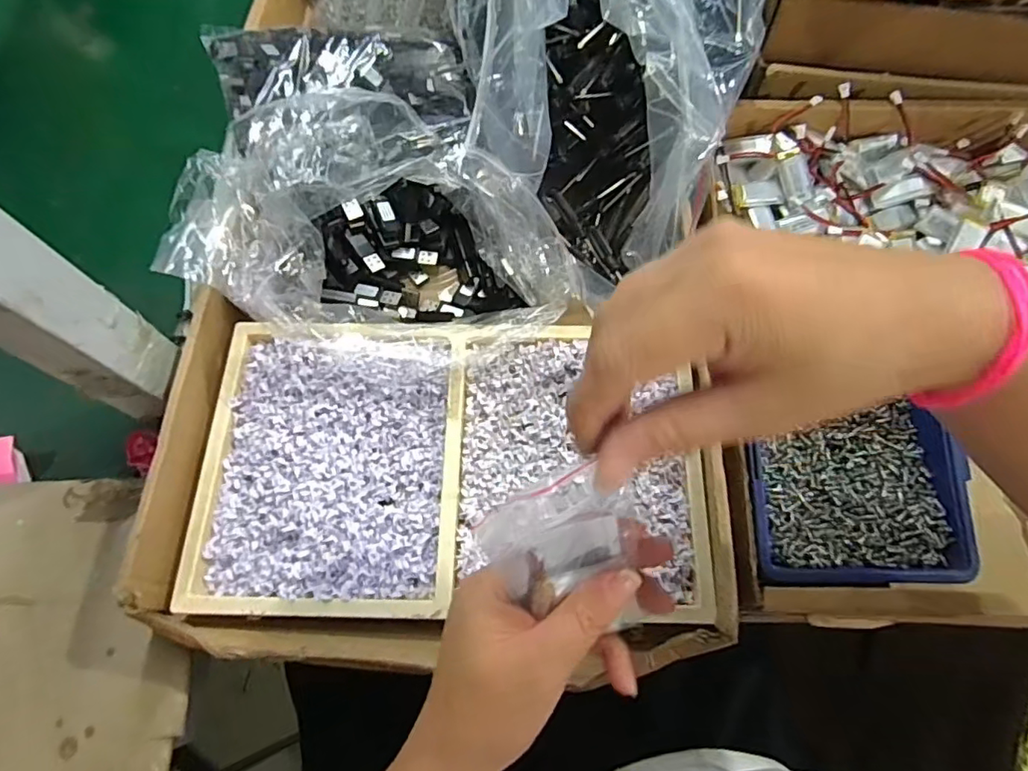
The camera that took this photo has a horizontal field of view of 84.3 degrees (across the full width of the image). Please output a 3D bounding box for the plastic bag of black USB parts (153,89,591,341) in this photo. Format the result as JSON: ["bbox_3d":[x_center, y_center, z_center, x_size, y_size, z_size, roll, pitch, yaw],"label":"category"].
[{"bbox_3d":[-0.102,-0.102,0.393,0.265,0.129,0.130,-2,69,1],"label":"plastic bag of black USB parts"}]

